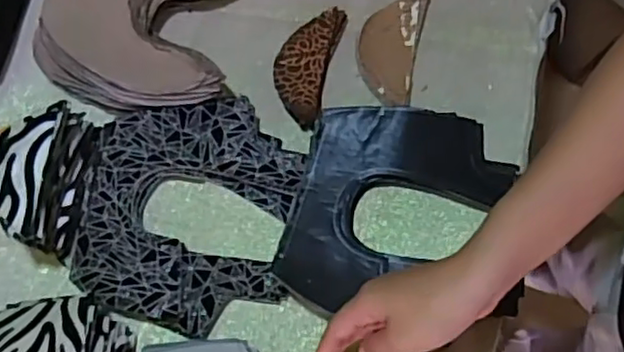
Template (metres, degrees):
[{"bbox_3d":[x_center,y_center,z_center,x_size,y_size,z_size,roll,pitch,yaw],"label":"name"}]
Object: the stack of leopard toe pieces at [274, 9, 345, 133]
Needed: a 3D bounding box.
[{"bbox_3d":[-0.007,-0.102,0.610,0.051,0.030,0.114,13,71,7],"label":"stack of leopard toe pieces"}]

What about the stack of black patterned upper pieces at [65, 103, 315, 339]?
[{"bbox_3d":[-0.106,0.029,0.567,0.182,0.032,0.192,5,70,4],"label":"stack of black patterned upper pieces"}]

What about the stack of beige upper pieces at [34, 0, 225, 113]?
[{"bbox_3d":[-0.164,-0.153,0.631,0.192,0.047,0.194,7,70,5],"label":"stack of beige upper pieces"}]

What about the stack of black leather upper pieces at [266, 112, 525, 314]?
[{"bbox_3d":[0.078,0.031,0.547,0.183,0.033,0.176,11,71,6],"label":"stack of black leather upper pieces"}]

